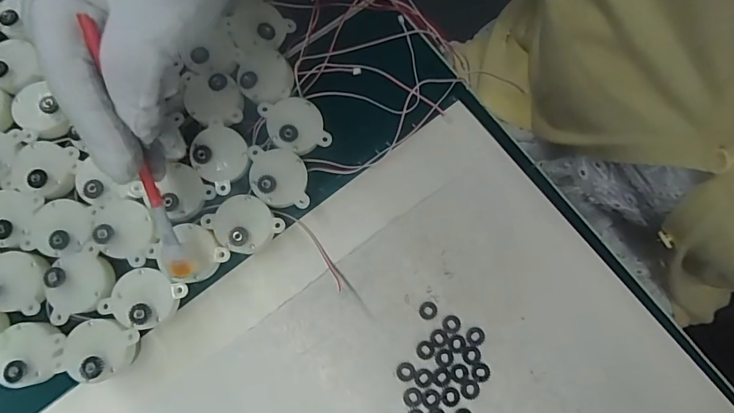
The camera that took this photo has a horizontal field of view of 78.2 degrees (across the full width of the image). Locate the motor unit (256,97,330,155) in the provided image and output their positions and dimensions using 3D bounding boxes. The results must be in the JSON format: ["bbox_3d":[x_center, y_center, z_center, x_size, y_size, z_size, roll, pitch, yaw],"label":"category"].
[{"bbox_3d":[-0.042,-0.046,0.272,0.031,0.031,0.039,-23,79,-5],"label":"motor unit"}]

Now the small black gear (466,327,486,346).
[{"bbox_3d":[0.062,0.074,0.258,0.010,0.004,0.010,-12,79,-3],"label":"small black gear"}]

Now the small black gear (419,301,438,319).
[{"bbox_3d":[0.036,0.060,0.261,0.011,0.004,0.010,8,78,1],"label":"small black gear"}]

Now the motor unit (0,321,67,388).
[{"bbox_3d":[-0.180,0.079,0.243,0.043,0.029,0.031,-11,79,-3],"label":"motor unit"}]

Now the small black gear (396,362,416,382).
[{"bbox_3d":[0.022,0.093,0.254,0.010,0.004,0.010,0,78,-1],"label":"small black gear"}]

